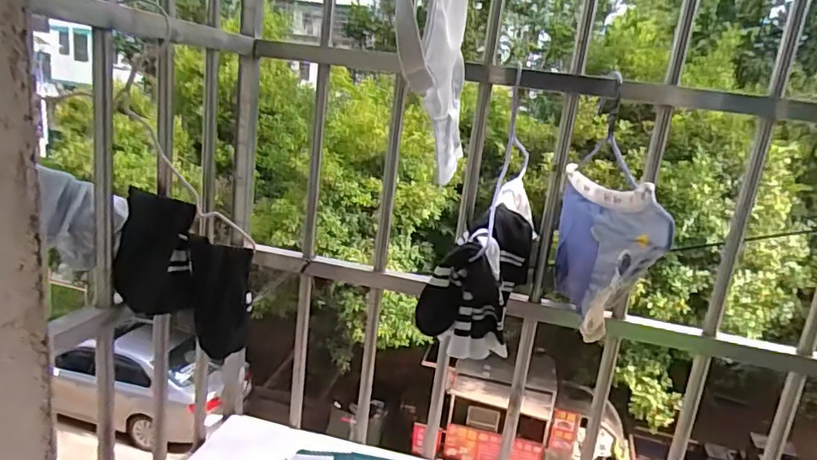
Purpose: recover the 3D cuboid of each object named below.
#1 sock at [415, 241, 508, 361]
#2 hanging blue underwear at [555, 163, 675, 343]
[{"bbox_3d":[0.074,0.087,0.669,0.116,0.146,0.037,0,16,-23],"label":"sock"},{"bbox_3d":[0.240,0.025,0.707,0.038,0.188,0.335,8,15,3],"label":"hanging blue underwear"}]

